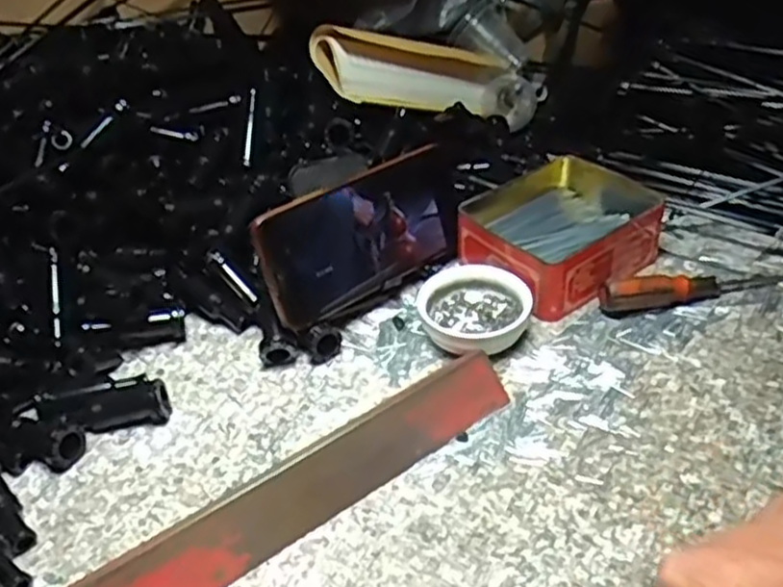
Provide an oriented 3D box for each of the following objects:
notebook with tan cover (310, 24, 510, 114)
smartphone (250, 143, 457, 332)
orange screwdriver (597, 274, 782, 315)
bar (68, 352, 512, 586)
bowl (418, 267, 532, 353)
[{"bbox_3d":[0.028,-0.205,0.693,0.218,0.054,0.052,-9,34,-42],"label":"notebook with tan cover"},{"bbox_3d":[-0.015,-0.042,0.513,0.165,0.080,0.010,-27,20,-32],"label":"smartphone"},{"bbox_3d":[0.213,-0.007,0.498,0.151,0.023,0.015,-10,38,-5],"label":"orange screwdriver"},{"bbox_3d":[-0.041,0.101,0.392,0.255,0.024,0.029,-27,43,-25],"label":"bar"},{"bbox_3d":[0.053,0.012,0.491,0.067,0.026,0.077,-30,44,-27],"label":"bowl"}]

